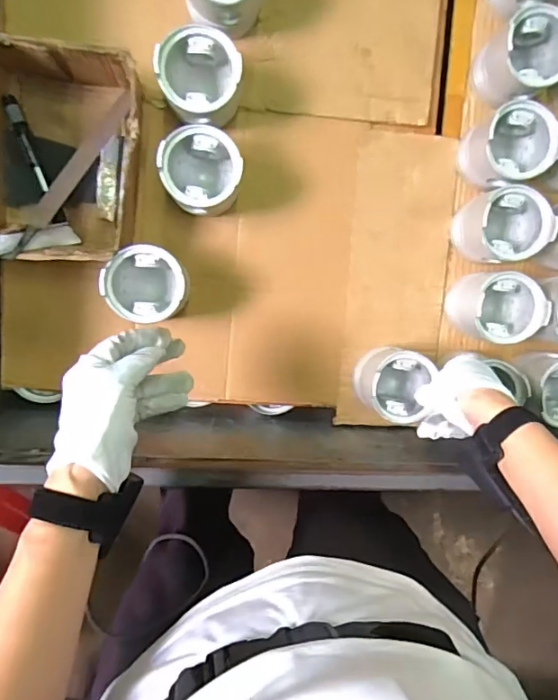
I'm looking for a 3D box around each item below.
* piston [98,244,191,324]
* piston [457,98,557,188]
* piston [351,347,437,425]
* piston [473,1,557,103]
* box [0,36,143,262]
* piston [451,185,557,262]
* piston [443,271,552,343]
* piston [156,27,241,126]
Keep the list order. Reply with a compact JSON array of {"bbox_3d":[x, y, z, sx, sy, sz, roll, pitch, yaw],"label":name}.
[{"bbox_3d":[-0.148,-0.074,0.593,0.088,0.079,0.082,-1,98,-6],"label":"piston"},{"bbox_3d":[0.271,-0.241,0.616,0.085,0.094,0.081,-1,98,-6],"label":"piston"},{"bbox_3d":[0.137,0.038,0.622,0.078,0.075,0.079,-1,98,-6],"label":"piston"},{"bbox_3d":[0.283,-0.340,0.605,0.084,0.096,0.083,-1,98,-6],"label":"piston"},{"bbox_3d":[-0.248,-0.211,0.585,0.166,0.104,0.217,6,97,-7],"label":"box"},{"bbox_3d":[0.265,-0.151,0.626,0.085,0.095,0.081,-1,98,-6],"label":"piston"},{"bbox_3d":[0.263,-0.055,0.641,0.095,0.091,0.079,10,97,-7],"label":"piston"},{"bbox_3d":[-0.087,-0.299,0.578,0.085,0.093,0.082,-1,98,-6],"label":"piston"}]

